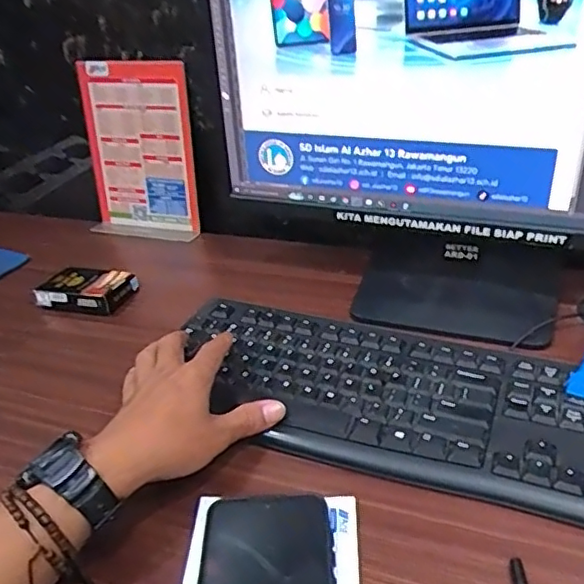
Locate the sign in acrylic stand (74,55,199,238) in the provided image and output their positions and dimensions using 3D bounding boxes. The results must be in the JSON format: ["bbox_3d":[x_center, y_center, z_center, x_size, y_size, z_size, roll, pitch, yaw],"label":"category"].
[{"bbox_3d":[-0.194,-0.179,0.766,0.150,0.205,0.069,6,36,18],"label":"sign in acrylic stand"}]

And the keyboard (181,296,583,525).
[{"bbox_3d":[0.094,0.085,0.476,0.423,0.017,0.154,13,38,25],"label":"keyboard"}]

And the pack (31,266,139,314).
[{"bbox_3d":[-0.226,-0.001,0.660,0.095,0.028,0.062,4,35,15],"label":"pack"}]

